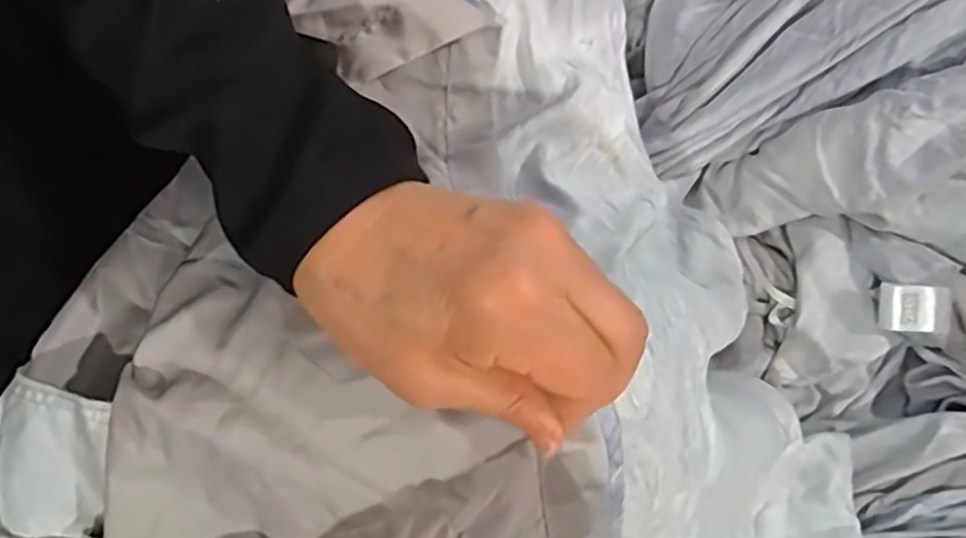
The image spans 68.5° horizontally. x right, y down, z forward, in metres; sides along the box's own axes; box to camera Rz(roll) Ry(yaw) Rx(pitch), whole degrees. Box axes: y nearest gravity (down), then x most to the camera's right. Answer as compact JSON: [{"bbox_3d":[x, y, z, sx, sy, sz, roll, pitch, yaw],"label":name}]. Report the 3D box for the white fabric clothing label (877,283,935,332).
[{"bbox_3d":[0.364,0.033,0.608,0.043,0.011,0.041,-1,98,35],"label":"white fabric clothing label"}]

